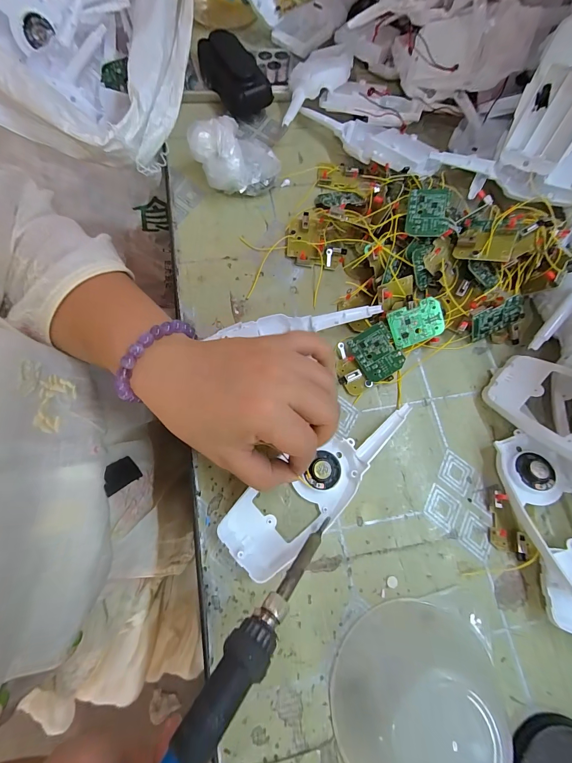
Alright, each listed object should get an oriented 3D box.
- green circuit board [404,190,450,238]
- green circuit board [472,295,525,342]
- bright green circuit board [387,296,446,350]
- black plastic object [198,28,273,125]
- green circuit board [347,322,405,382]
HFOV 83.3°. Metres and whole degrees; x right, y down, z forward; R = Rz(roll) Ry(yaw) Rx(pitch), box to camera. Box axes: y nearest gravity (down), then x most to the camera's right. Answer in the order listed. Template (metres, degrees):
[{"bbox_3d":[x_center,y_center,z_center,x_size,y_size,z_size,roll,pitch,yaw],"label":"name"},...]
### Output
[{"bbox_3d":[0.120,-0.143,0.272,0.033,0.004,0.040,8,88,17],"label":"green circuit board"},{"bbox_3d":[0.181,-0.055,0.273,0.046,0.033,0.004,-28,46,8],"label":"green circuit board"},{"bbox_3d":[0.109,-0.048,0.269,0.042,0.004,0.034,-20,112,11],"label":"bright green circuit board"},{"bbox_3d":[-0.060,-0.342,0.360,0.051,0.037,0.098,-31,76,-11],"label":"black plastic object"},{"bbox_3d":[0.076,-0.023,0.268,0.034,0.004,0.042,-31,86,13],"label":"green circuit board"}]

